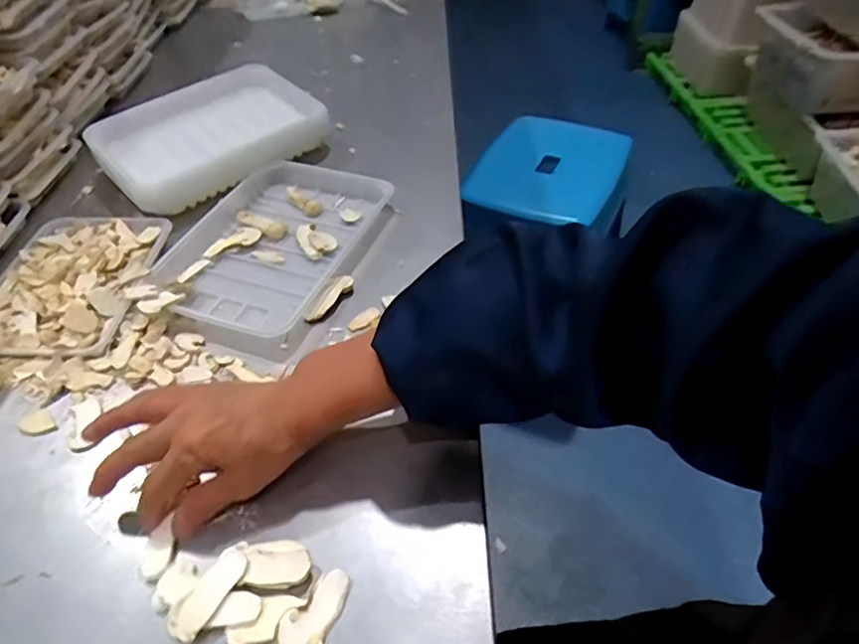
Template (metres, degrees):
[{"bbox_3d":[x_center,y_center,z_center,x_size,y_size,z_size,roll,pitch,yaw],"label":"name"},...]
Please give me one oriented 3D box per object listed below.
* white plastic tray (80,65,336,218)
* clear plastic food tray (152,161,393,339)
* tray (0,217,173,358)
[{"bbox_3d":[-0.251,-0.218,0.666,0.234,0.058,0.138,-37,55,-26],"label":"white plastic tray"},{"bbox_3d":[-0.160,-0.081,0.567,0.160,0.023,0.224,16,51,18],"label":"clear plastic food tray"},{"bbox_3d":[-0.332,-0.040,0.535,0.137,0.027,0.174,2,48,6],"label":"tray"}]

